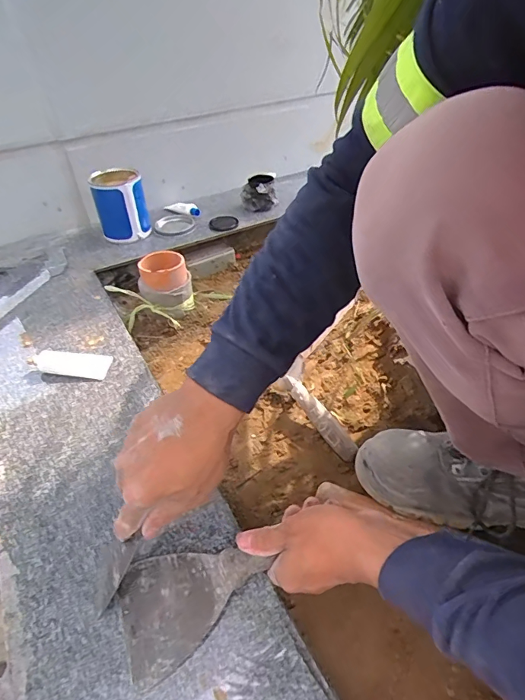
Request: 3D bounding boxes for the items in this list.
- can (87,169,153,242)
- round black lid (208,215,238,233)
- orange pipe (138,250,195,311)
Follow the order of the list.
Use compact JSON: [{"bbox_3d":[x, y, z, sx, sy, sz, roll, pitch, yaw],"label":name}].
[{"bbox_3d":[-0.295,-0.302,0.881,0.102,0.120,0.096,-15,43,-13],"label":"can"},{"bbox_3d":[-0.087,-0.284,0.938,0.063,0.008,0.068,-2,41,2],"label":"round black lid"},{"bbox_3d":[-0.182,-0.130,0.792,0.094,0.085,0.087,-13,42,-11],"label":"orange pipe"}]

